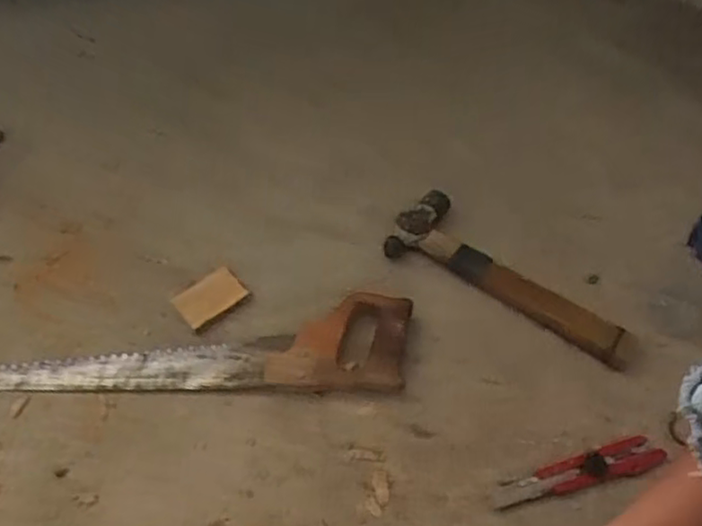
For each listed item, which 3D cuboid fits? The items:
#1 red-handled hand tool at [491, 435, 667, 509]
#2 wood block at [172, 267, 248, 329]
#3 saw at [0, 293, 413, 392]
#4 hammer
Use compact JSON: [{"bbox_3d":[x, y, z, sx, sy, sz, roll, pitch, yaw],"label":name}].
[{"bbox_3d":[0.221,0.205,0.639,0.176,0.007,0.034,-14,55,-13],"label":"red-handled hand tool"},{"bbox_3d":[-0.159,0.037,0.743,0.074,0.009,0.049,-35,62,-25],"label":"wood block"},{"bbox_3d":[-0.154,0.088,0.709,0.438,0.031,0.100,0,53,-3],"label":"saw"},{"bbox_3d":[0.189,0.012,0.770,0.296,0.040,0.100,25,56,15],"label":"hammer"}]

